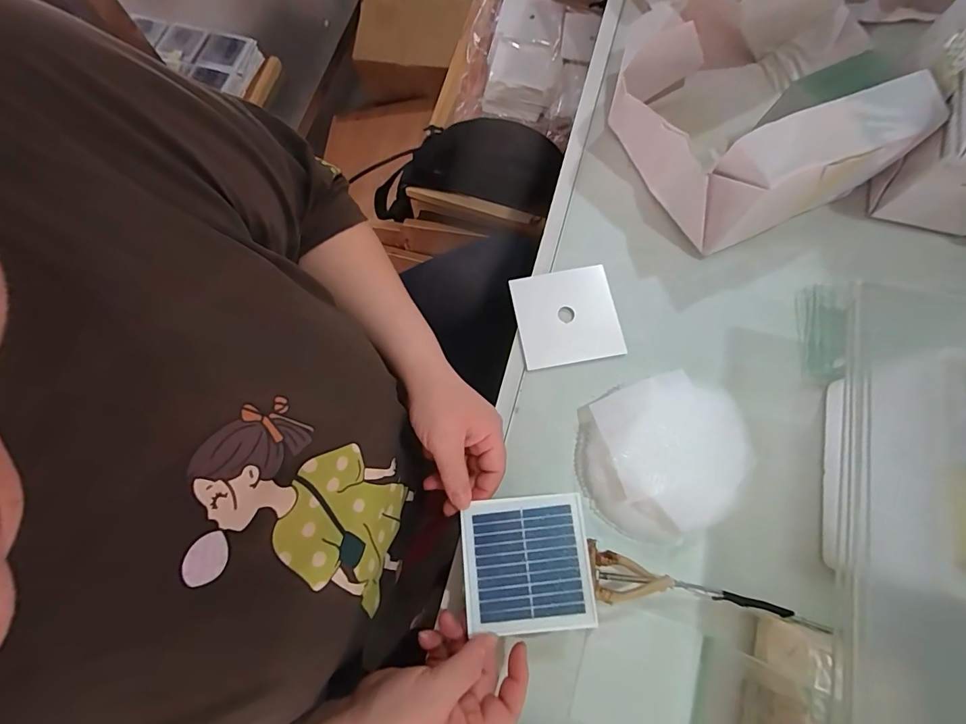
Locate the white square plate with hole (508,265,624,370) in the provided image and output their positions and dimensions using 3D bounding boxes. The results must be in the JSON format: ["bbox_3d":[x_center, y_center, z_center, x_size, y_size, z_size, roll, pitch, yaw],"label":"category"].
[{"bbox_3d":[0.082,-0.045,0.441,0.097,0.005,0.094,-9,74,-2],"label":"white square plate with hole"}]

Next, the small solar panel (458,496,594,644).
[{"bbox_3d":[0.033,0.154,0.342,0.094,0.005,0.094,-5,74,-1],"label":"small solar panel"}]

